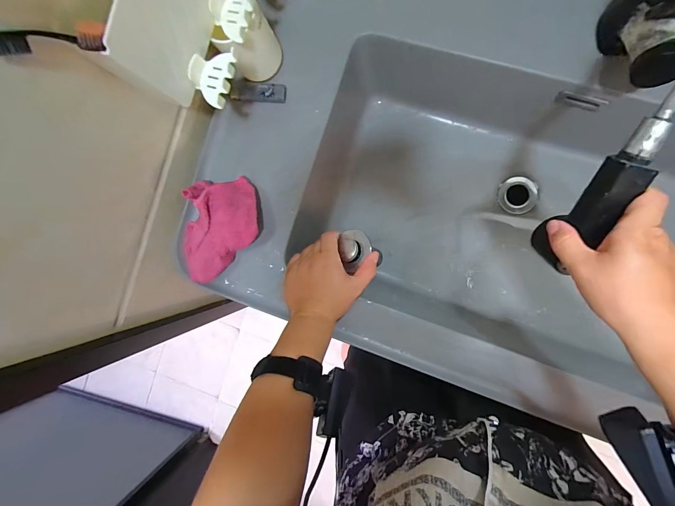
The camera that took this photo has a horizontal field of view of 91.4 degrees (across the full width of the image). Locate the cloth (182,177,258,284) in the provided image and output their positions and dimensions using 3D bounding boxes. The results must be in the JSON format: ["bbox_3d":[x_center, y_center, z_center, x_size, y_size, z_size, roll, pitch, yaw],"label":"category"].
[{"bbox_3d":[-0.149,-0.032,0.426,0.095,0.052,0.131,-6,89,12],"label":"cloth"}]

